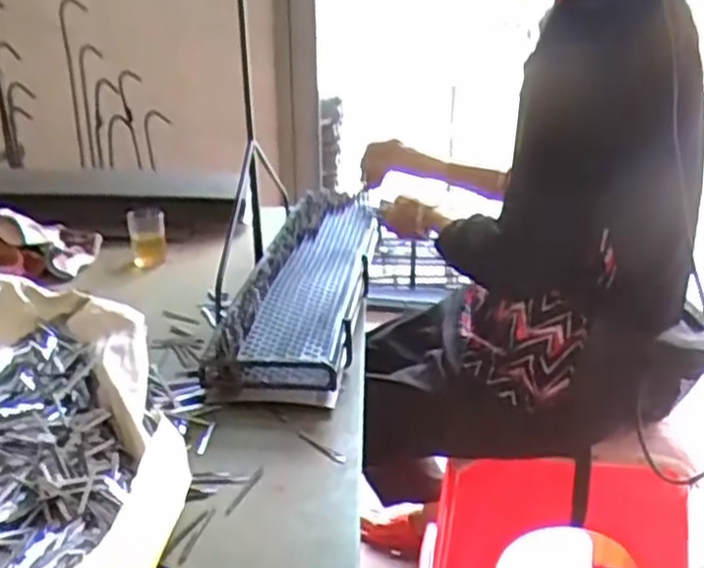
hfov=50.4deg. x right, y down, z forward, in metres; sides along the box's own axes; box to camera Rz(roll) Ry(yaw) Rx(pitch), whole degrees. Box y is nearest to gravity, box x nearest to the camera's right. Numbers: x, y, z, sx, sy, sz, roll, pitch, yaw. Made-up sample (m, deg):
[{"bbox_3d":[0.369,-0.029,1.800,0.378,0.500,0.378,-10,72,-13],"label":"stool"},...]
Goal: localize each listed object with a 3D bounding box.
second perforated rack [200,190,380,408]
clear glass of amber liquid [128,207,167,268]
[{"bbox_3d":[-0.050,-0.010,1.062,0.150,0.082,0.586,2,22,8],"label":"second perforated rack"},{"bbox_3d":[-0.338,-0.081,1.238,0.058,0.088,0.049,-6,20,-12],"label":"clear glass of amber liquid"}]

